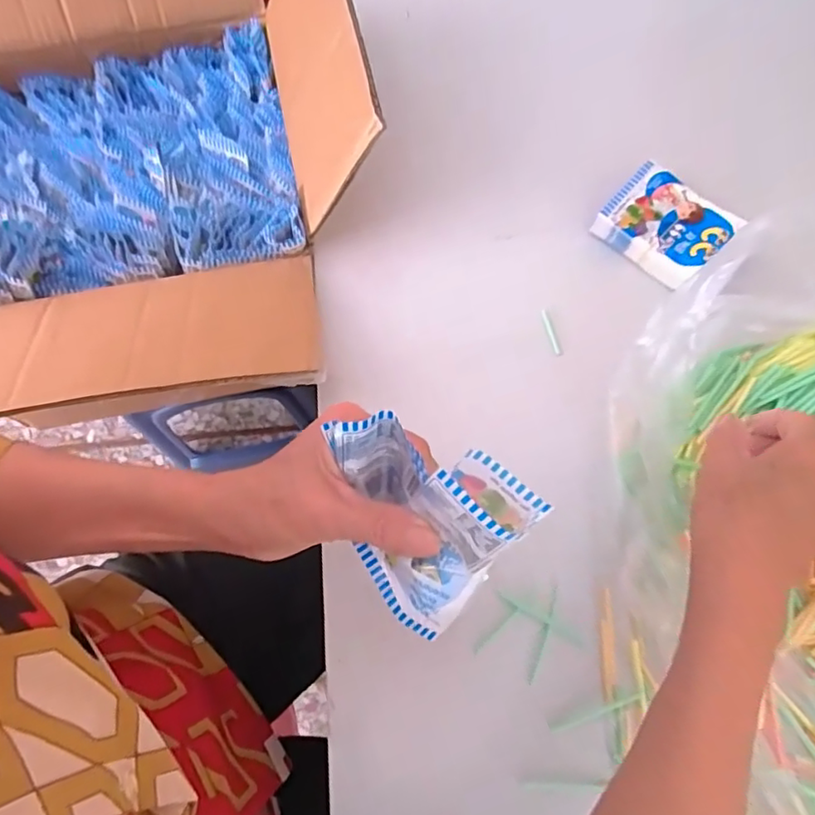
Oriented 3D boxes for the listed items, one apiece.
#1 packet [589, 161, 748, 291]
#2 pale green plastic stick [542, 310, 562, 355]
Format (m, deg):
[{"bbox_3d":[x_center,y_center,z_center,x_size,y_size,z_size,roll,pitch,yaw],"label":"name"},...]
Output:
[{"bbox_3d":[0.203,-0.143,0.448,0.087,0.025,0.072,42,81,12],"label":"packet"},{"bbox_3d":[0.112,-0.058,0.443,0.006,0.004,0.045,-8,57,-1],"label":"pale green plastic stick"}]

